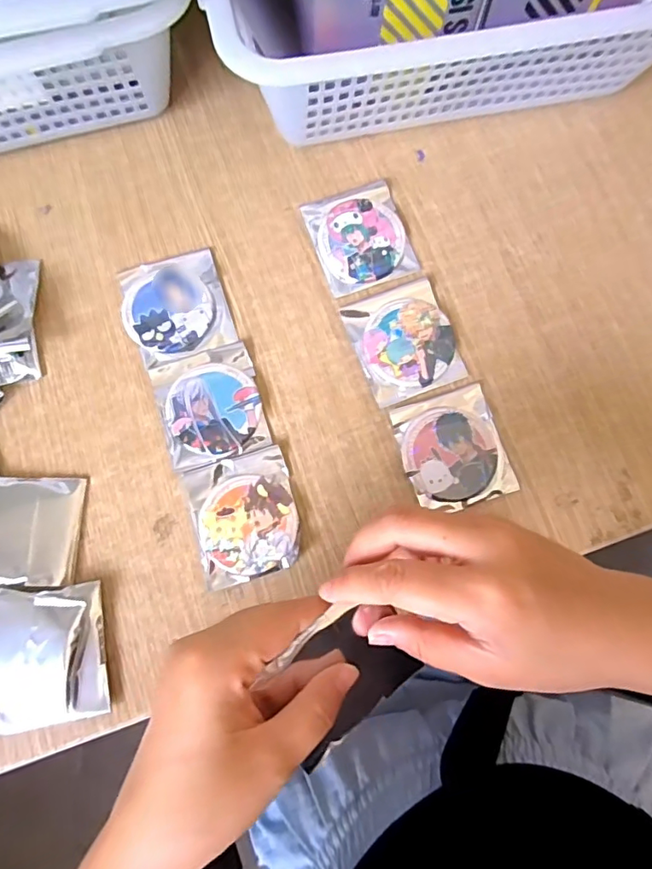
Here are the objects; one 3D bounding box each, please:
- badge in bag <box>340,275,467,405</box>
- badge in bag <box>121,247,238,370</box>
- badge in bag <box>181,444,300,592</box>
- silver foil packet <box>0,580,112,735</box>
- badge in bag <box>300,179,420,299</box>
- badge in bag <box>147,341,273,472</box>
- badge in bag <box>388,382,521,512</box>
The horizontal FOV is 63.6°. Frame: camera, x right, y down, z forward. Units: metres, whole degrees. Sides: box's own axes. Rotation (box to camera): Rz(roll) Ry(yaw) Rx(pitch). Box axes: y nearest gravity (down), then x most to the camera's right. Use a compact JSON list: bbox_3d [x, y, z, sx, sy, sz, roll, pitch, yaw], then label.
[{"bbox_3d":[0.056,-0.069,0.374,0.069,0.009,0.081,-20,79,-5],"label":"badge in bag"},{"bbox_3d":[-0.107,-0.091,0.376,0.070,0.008,0.079,-18,79,-5],"label":"badge in bag"},{"bbox_3d":[-0.053,0.054,0.346,0.067,0.010,0.080,-15,79,-5],"label":"badge in bag"},{"bbox_3d":[-0.182,0.135,0.322,0.089,0.018,0.084,-9,78,-3],"label":"silver foil packet"},{"bbox_3d":[0.025,-0.147,0.390,0.068,0.008,0.078,-19,79,-5],"label":"badge in bag"},{"bbox_3d":[-0.079,-0.021,0.361,0.068,0.009,0.078,-15,79,-5],"label":"badge in bag"},{"bbox_3d":[0.087,0.010,0.358,0.070,0.008,0.077,-17,79,-5],"label":"badge in bag"}]

